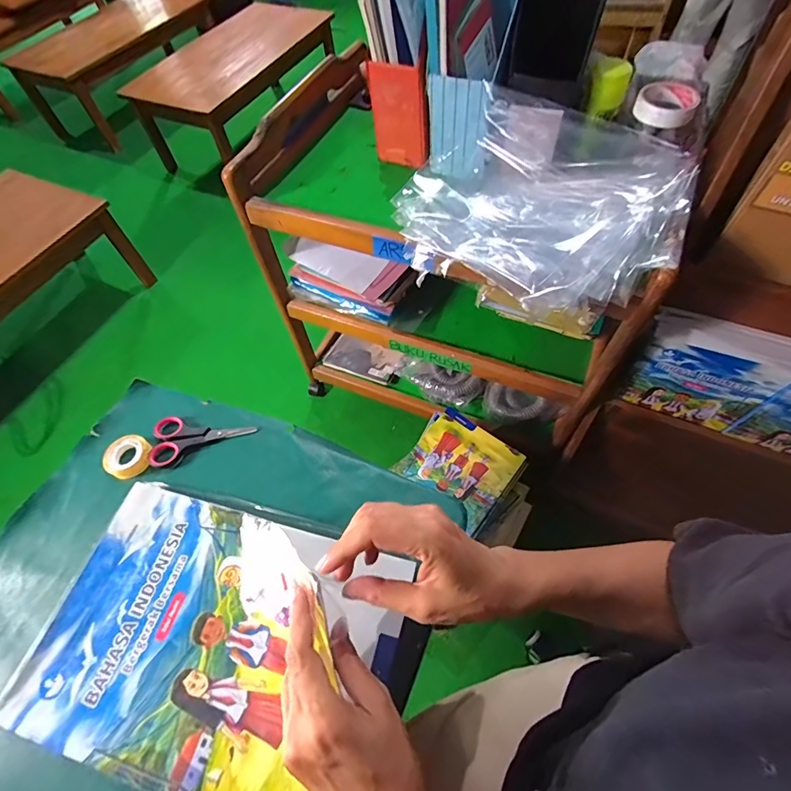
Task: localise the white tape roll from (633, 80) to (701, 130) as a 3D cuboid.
[{"bbox_3d":[0.410,-0.442,0.646,0.085,0.031,0.095,26,64,18],"label":"white tape roll"}]

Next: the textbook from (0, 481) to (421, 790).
[{"bbox_3d":[-0.144,0.205,0.364,0.304,0.015,0.210,12,61,11],"label":"textbook"}]

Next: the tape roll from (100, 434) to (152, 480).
[{"bbox_3d":[-0.290,0.067,0.462,0.046,0.016,0.045,-2,59,3],"label":"tape roll"}]

